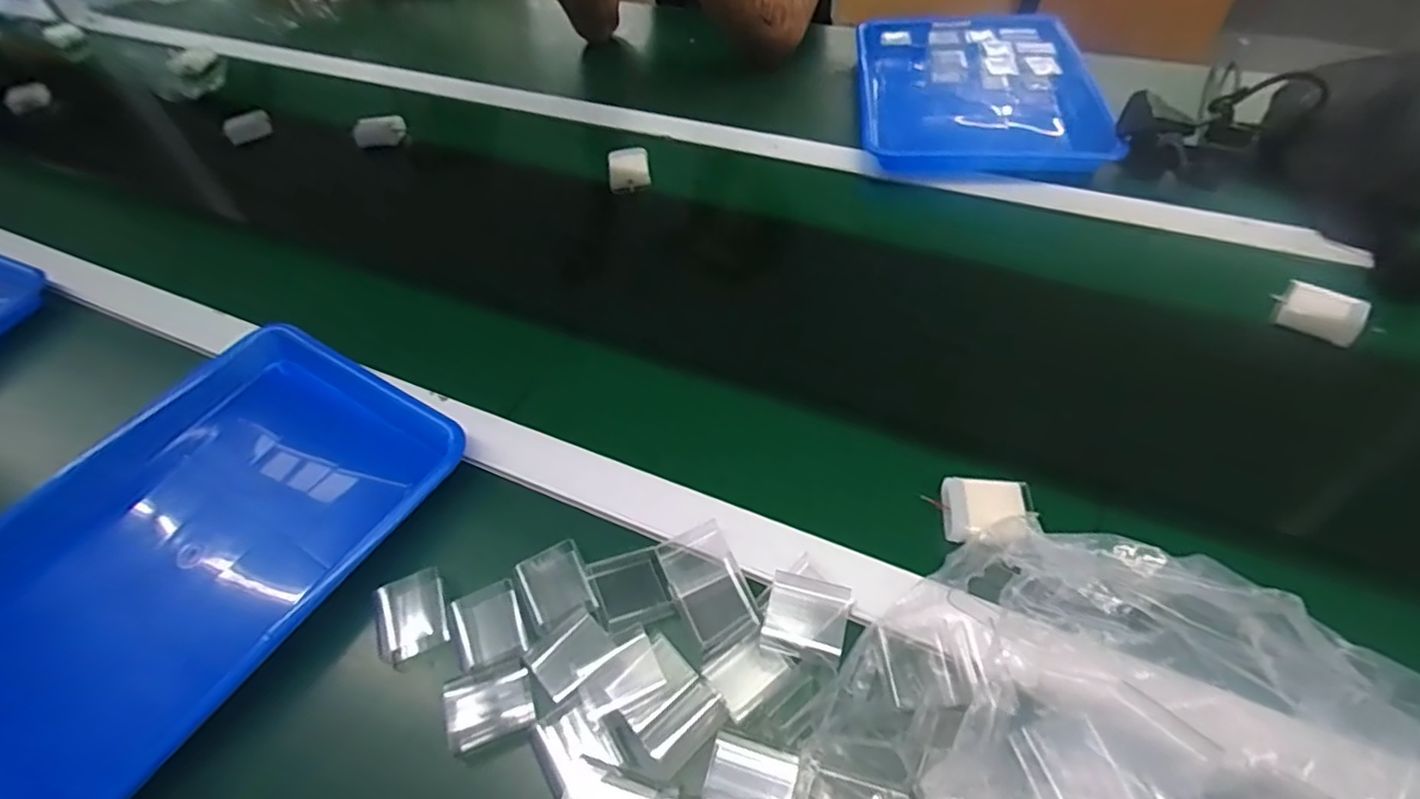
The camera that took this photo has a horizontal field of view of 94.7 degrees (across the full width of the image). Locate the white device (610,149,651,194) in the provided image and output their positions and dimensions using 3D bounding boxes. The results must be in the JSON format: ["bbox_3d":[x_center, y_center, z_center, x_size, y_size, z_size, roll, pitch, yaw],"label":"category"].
[{"bbox_3d":[-0.085,-0.244,0.691,0.041,0.019,0.060,-8,51,-2],"label":"white device"}]

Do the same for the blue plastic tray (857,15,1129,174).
[{"bbox_3d":[0.301,-0.349,0.743,0.262,0.047,0.299,3,52,7],"label":"blue plastic tray"}]

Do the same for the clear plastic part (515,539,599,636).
[{"bbox_3d":[-0.096,0.113,0.404,0.039,0.009,0.046,-26,54,-15],"label":"clear plastic part"}]

